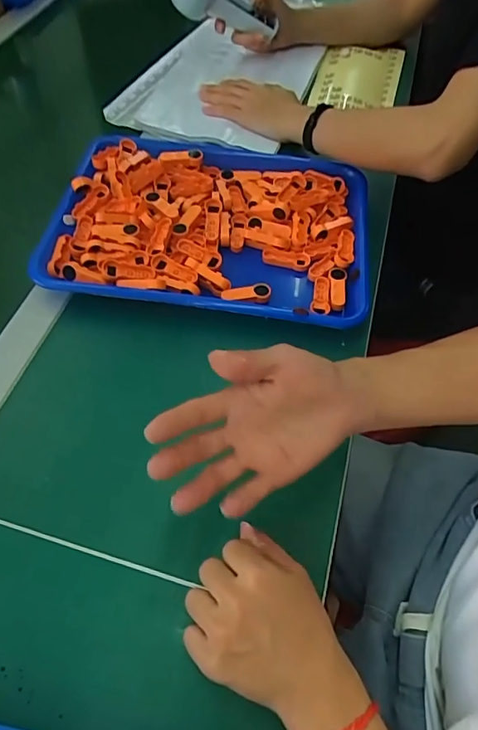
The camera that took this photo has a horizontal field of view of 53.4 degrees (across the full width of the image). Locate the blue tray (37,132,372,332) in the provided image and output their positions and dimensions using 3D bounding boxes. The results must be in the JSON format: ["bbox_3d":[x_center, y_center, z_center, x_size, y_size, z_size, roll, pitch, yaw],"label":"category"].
[{"bbox_3d":[-0.025,-0.154,0.517,0.330,0.036,0.246,7,57,2],"label":"blue tray"}]

